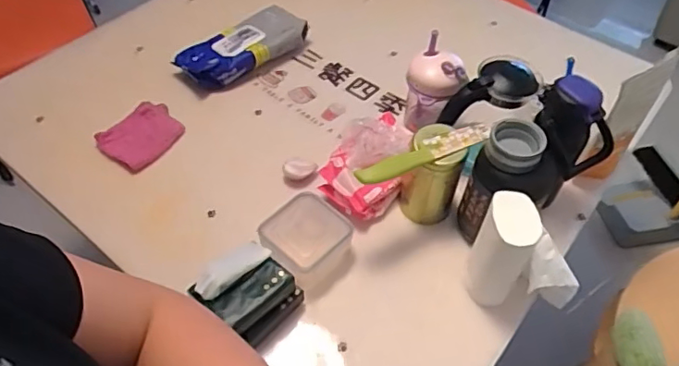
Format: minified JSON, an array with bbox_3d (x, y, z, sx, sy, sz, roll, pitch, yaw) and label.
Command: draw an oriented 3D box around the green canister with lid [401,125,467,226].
[{"bbox_3d":[0.135,-0.009,0.822,0.070,0.147,0.080,-25,57,-19],"label":"green canister with lid"}]

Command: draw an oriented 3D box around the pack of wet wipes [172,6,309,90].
[{"bbox_3d":[-0.180,-0.259,1.043,0.255,0.051,0.103,-30,59,-22],"label":"pack of wet wipes"}]

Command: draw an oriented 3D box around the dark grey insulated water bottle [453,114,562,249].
[{"bbox_3d":[0.229,0.006,0.759,0.091,0.179,0.101,-10,54,-9],"label":"dark grey insulated water bottle"}]

